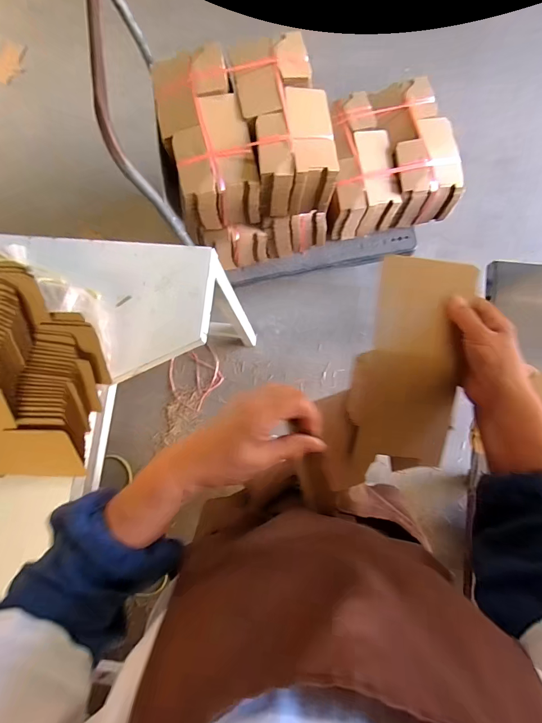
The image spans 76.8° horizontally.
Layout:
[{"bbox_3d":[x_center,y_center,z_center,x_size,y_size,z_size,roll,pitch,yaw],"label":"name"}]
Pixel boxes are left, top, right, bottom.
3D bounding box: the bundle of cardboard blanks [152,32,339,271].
[{"bbox_3d":[-0.051,-0.574,1.041,0.434,0.379,0.391,-11,81,3],"label":"bundle of cardboard blanks"}]

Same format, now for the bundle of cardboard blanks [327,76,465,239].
[{"bbox_3d":[0.358,-0.632,1.106,0.365,0.193,0.357,-7,82,4],"label":"bundle of cardboard blanks"}]

